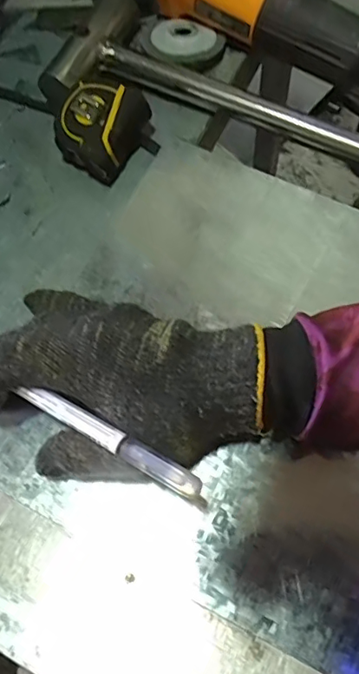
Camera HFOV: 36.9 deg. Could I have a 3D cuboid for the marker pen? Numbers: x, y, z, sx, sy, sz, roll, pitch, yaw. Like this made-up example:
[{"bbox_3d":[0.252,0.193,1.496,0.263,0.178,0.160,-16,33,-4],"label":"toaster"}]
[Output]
[{"bbox_3d":[-0.040,0.050,0.276,0.116,0.008,0.010,24,70,25],"label":"marker pen"}]

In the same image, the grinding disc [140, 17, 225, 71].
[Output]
[{"bbox_3d":[-0.003,-0.275,0.505,0.079,0.018,0.079,-2,68,4],"label":"grinding disc"}]

